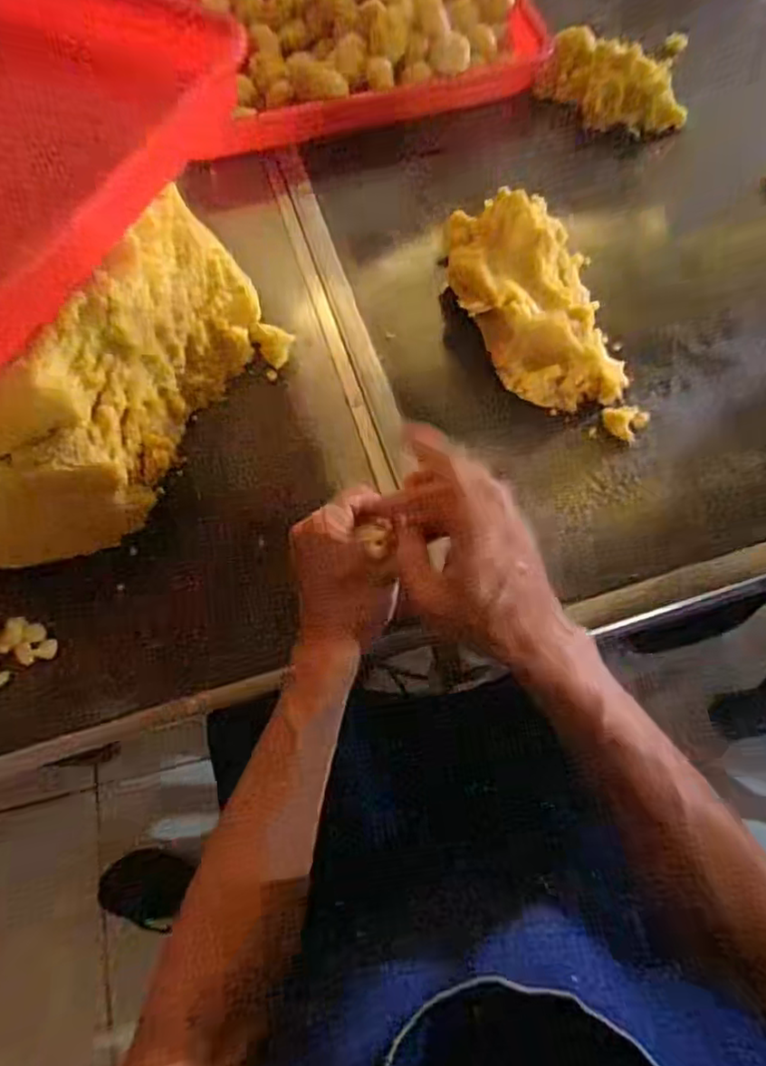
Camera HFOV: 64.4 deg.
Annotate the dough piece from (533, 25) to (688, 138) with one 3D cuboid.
[{"bbox_3d":[0.233,-0.452,0.605,0.148,0.061,0.062,31,73,12],"label":"dough piece"}]

